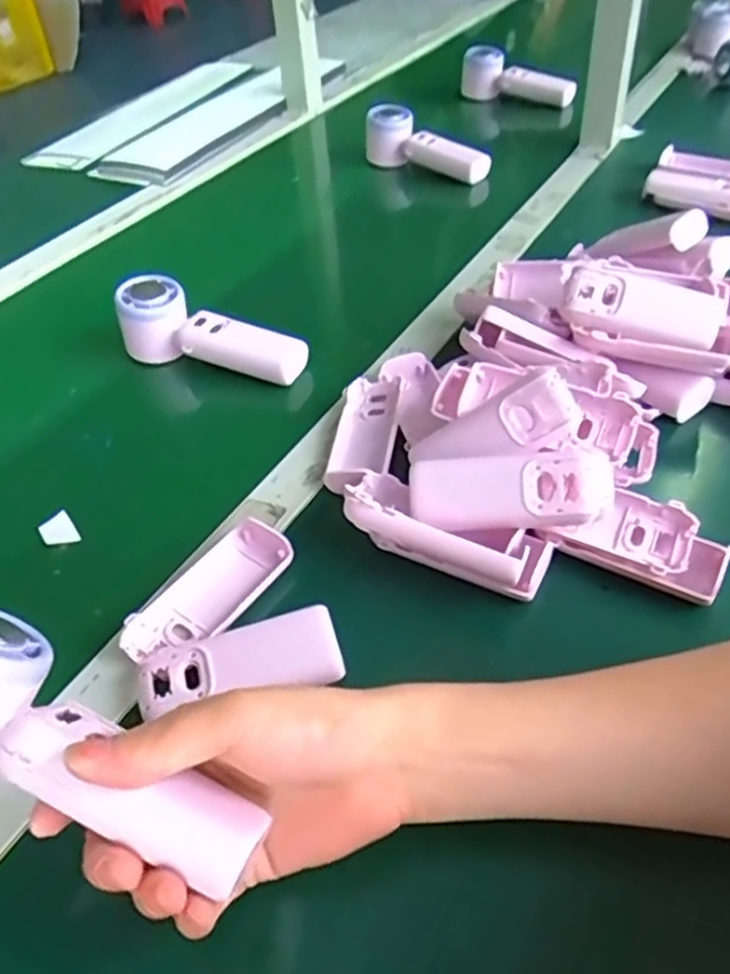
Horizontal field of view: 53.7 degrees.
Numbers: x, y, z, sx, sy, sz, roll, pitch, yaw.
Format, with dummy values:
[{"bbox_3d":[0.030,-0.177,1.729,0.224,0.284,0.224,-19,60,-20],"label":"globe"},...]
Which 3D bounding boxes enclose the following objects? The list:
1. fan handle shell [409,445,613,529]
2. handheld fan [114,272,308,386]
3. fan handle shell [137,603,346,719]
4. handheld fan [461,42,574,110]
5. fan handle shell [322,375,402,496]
[{"bbox_3d":[0.084,0.002,0.422,0.112,0.026,0.045,0,82,18],"label":"fan handle shell"},{"bbox_3d":[-0.126,-0.128,0.596,0.164,0.051,0.050,17,49,18],"label":"handheld fan"},{"bbox_3d":[-0.066,0.094,0.380,0.103,0.023,0.038,-12,46,-9],"label":"fan handle shell"},{"bbox_3d":[0.214,-0.580,1.022,0.163,0.059,0.062,32,55,29],"label":"handheld fan"},{"bbox_3d":[-0.001,-0.038,0.512,0.041,0.025,0.118,5,46,8],"label":"fan handle shell"}]

